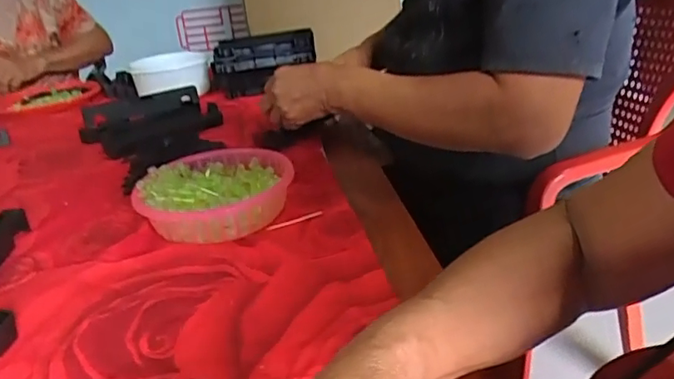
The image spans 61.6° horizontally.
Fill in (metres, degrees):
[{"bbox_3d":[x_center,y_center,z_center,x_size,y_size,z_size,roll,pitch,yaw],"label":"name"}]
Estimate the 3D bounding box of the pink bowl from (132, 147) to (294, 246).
[{"bbox_3d":[-0.137,0.004,0.632,0.164,0.058,0.149,-17,26,-22],"label":"pink bowl"}]

